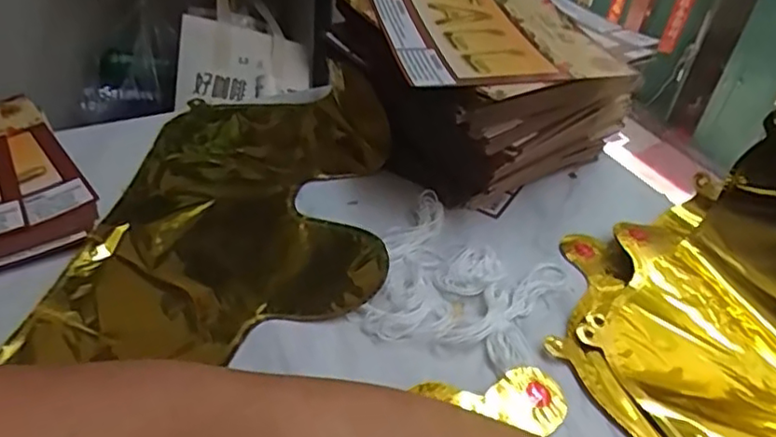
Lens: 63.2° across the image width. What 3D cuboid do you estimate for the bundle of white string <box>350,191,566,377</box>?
[{"bbox_3d":[0.047,0.041,0.413,0.114,0.014,0.125,22,42,18],"label":"bundle of white string"}]

